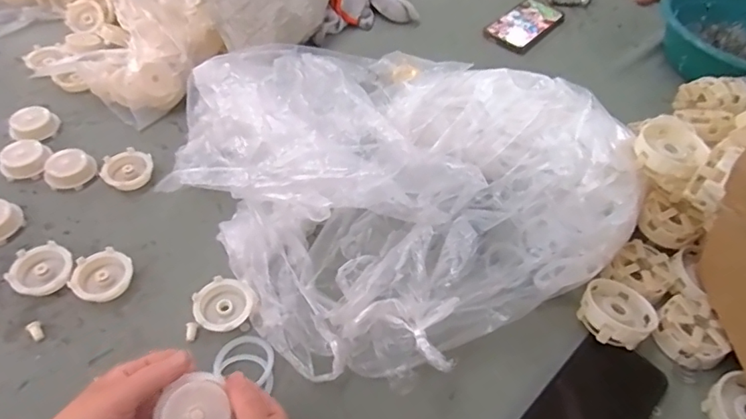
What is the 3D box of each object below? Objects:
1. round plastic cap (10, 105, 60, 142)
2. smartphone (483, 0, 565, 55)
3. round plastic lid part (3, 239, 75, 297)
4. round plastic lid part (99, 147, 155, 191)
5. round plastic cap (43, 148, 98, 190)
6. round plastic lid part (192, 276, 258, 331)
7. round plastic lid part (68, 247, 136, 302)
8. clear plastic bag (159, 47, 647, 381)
[{"bbox_3d":[-0.414,-0.103,0.603,0.046,0.020,0.047,1,52,-2],"label":"round plastic cap"},{"bbox_3d":[0.267,-0.321,0.857,0.084,0.019,0.152,38,59,24],"label":"smartphone"},{"bbox_3d":[-0.327,0.060,0.491,0.055,0.018,0.055,1,52,-2],"label":"round plastic lid part"},{"bbox_3d":[-0.287,-0.045,0.581,0.055,0.018,0.052,1,52,-2],"label":"round plastic lid part"},{"bbox_3d":[-0.348,-0.046,0.570,0.052,0.026,0.048,1,52,-2],"label":"round plastic cap"},{"bbox_3d":[-0.144,0.093,0.481,0.054,0.018,0.051,1,52,-2],"label":"round plastic lid part"},{"bbox_3d":[-0.267,0.067,0.490,0.052,0.019,0.053,1,52,-2],"label":"round plastic lid part"},{"bbox_3d":[0.033,-0.054,0.531,0.424,0.131,0.393,-25,57,-21],"label":"clear plastic bag"}]

